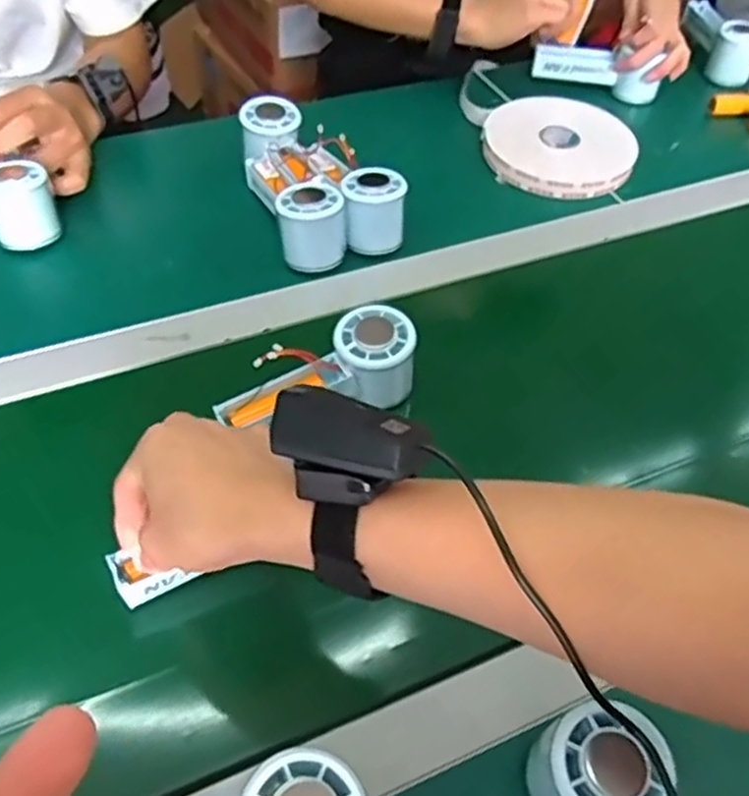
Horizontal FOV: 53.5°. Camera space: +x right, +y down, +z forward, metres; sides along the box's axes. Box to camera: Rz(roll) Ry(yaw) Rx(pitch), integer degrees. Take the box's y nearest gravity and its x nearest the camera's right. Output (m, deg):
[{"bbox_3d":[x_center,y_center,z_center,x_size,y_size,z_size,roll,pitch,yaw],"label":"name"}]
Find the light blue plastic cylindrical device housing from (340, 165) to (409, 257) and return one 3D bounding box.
[{"bbox_3d":[-0.001,-0.165,0.652,0.051,0.059,0.047,2,50,-3],"label":"light blue plastic cylindrical device housing"}]

